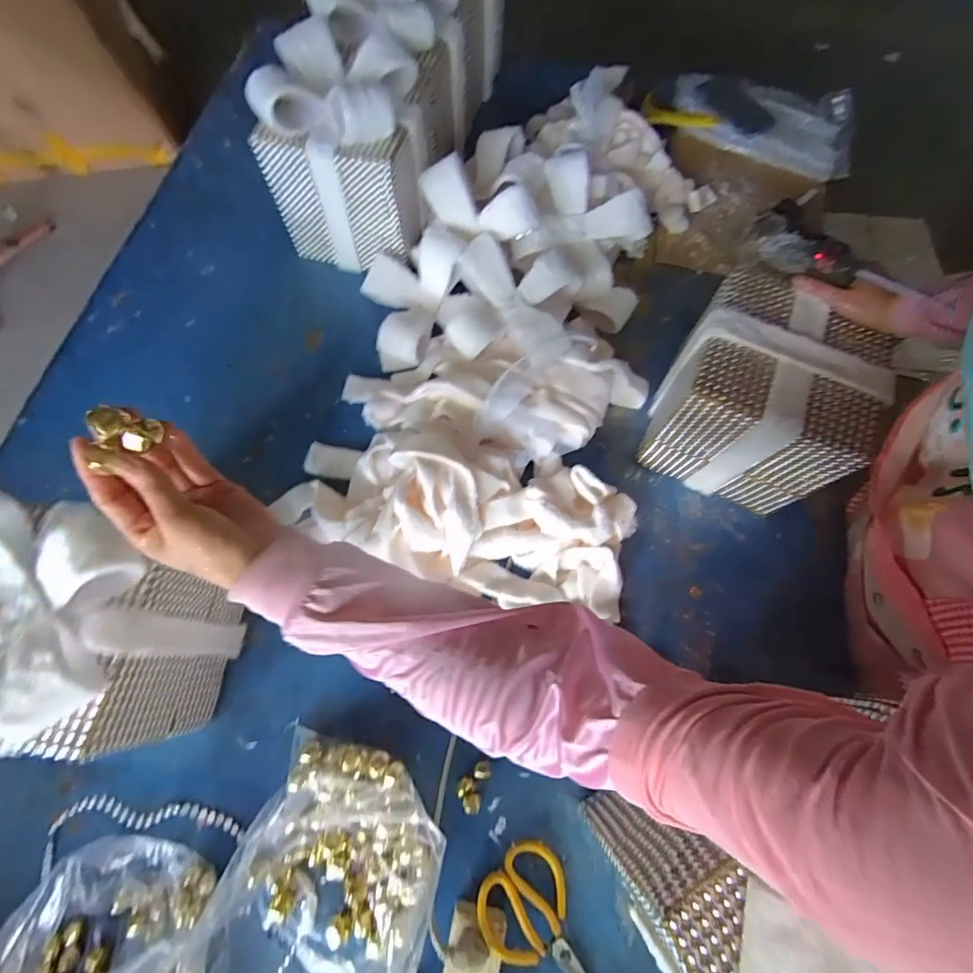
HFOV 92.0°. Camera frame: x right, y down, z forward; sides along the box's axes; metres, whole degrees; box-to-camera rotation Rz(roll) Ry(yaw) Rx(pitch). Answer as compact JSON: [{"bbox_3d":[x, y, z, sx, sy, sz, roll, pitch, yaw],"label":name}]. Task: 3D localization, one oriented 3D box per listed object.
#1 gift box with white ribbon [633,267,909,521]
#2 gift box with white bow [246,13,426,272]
[{"bbox_3d":[0.350,-0.115,0.618,0.202,0.192,0.199,22,71,6],"label":"gift box with white ribbon"},{"bbox_3d":[-0.197,-0.500,0.722,0.218,0.247,0.191,14,70,4],"label":"gift box with white bow"}]

